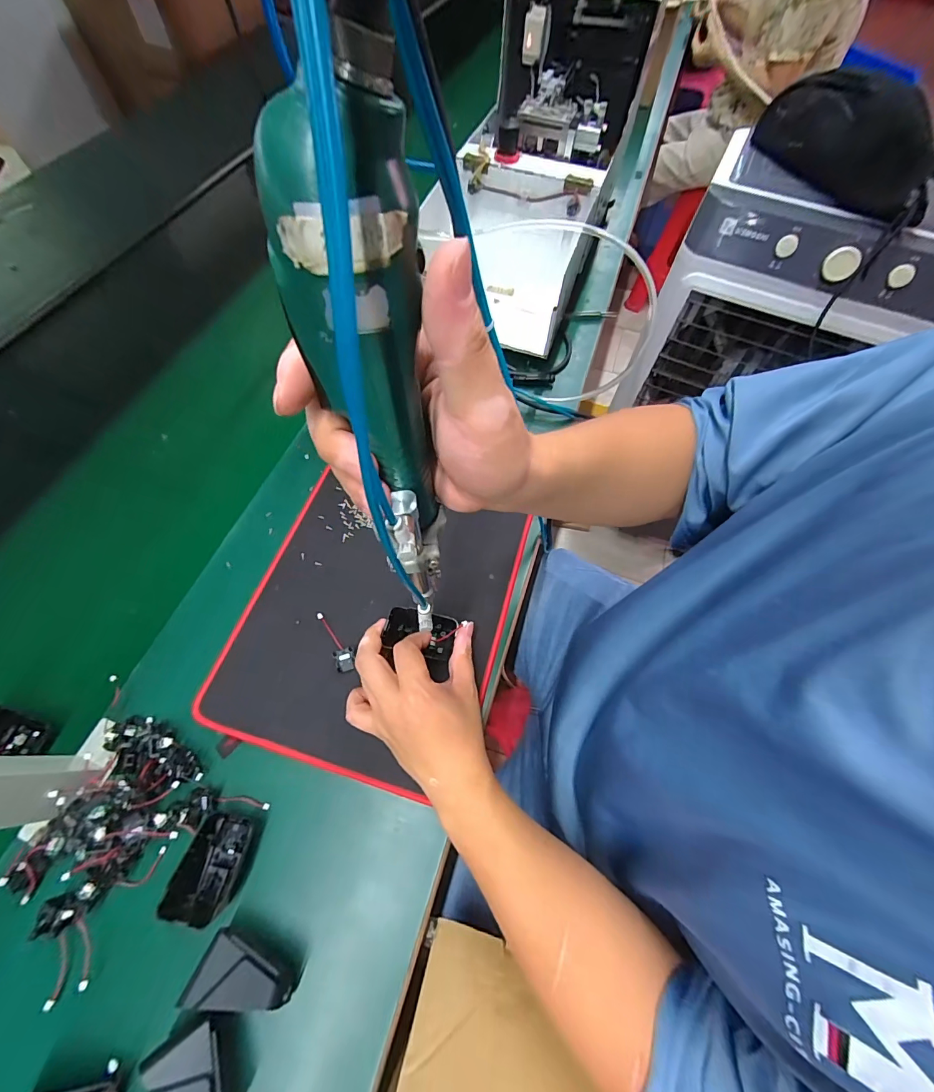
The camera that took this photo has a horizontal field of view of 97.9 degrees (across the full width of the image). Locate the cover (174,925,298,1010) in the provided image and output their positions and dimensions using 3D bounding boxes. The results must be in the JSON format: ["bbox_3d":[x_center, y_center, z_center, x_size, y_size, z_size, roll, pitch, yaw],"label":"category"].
[{"bbox_3d":[-0.162,0.312,0.301,0.064,0.050,0.032,7,63,1],"label":"cover"}]

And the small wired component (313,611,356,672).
[{"bbox_3d":[-0.134,0.098,0.421,0.022,0.022,0.065,-24,67,-14],"label":"small wired component"}]

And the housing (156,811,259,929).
[{"bbox_3d":[-0.205,0.257,0.329,0.042,0.037,0.064,11,63,3],"label":"housing"}]

